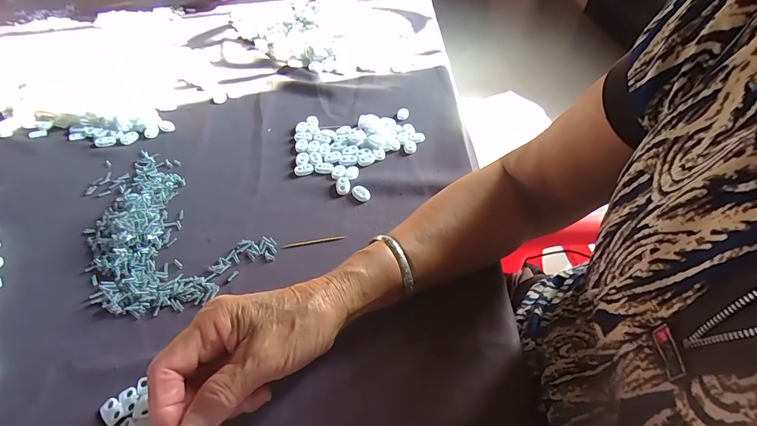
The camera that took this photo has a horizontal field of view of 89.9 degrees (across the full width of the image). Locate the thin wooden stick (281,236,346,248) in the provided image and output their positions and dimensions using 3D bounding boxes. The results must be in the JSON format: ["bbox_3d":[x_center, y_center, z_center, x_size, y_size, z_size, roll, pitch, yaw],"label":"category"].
[{"bbox_3d":[-0.065,0.028,0.381,0.062,0.004,0.004,-9,48,-11],"label":"thin wooden stick"}]

